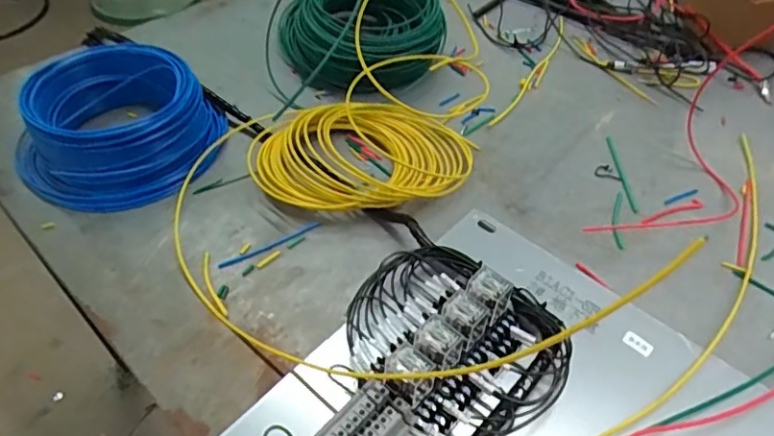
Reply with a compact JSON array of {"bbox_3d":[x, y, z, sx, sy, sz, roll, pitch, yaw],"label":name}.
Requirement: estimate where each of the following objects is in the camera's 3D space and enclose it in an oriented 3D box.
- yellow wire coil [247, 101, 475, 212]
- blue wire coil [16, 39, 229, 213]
[{"bbox_3d":[-0.026,-0.077,0.604,0.237,0.048,0.162,-16,50,-15],"label":"yellow wire coil"},{"bbox_3d":[-0.288,-0.101,0.592,0.177,0.075,0.197,25,52,21],"label":"blue wire coil"}]

